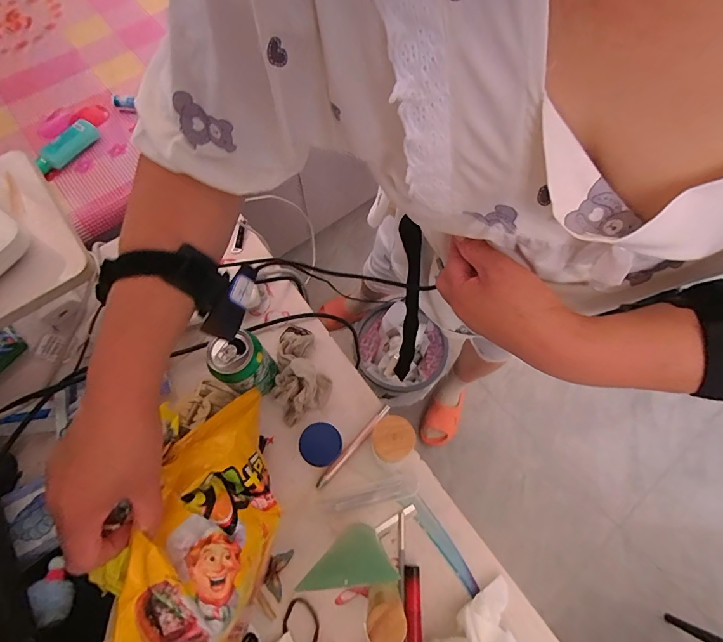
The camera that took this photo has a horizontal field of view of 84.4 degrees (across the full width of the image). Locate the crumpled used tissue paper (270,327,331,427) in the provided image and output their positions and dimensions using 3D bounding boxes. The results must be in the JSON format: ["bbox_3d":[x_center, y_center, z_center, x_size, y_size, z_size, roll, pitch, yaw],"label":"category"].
[{"bbox_3d":[-0.089,0.064,0.537,0.073,0.041,0.127,-22,68,-8],"label":"crumpled used tissue paper"}]

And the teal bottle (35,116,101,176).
[{"bbox_3d":[-0.620,-0.367,0.835,0.051,0.040,0.141,34,71,14],"label":"teal bottle"}]

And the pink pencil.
[{"bbox_3d":[-0.010,0.160,0.515,0.011,0.006,0.133,39,73,15],"label":"pink pencil"}]

